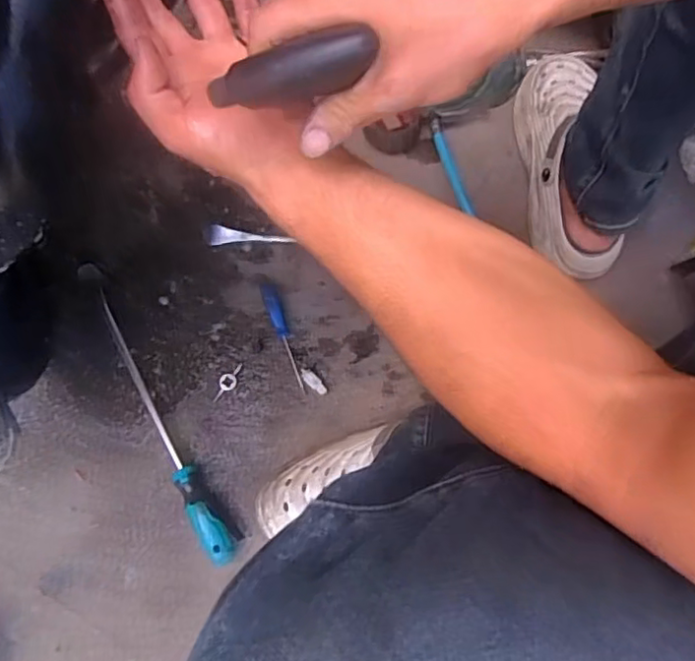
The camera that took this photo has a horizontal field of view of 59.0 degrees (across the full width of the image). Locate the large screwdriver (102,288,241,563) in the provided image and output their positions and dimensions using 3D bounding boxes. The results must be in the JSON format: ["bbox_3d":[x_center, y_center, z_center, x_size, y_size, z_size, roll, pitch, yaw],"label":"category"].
[{"bbox_3d":[-0.205,0.098,0.655,0.030,0.033,0.324,-31,77,-10],"label":"large screwdriver"}]

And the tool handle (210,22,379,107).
[{"bbox_3d":[-0.025,-0.125,0.292,0.075,0.024,0.019,-8,74,16],"label":"tool handle"}]

